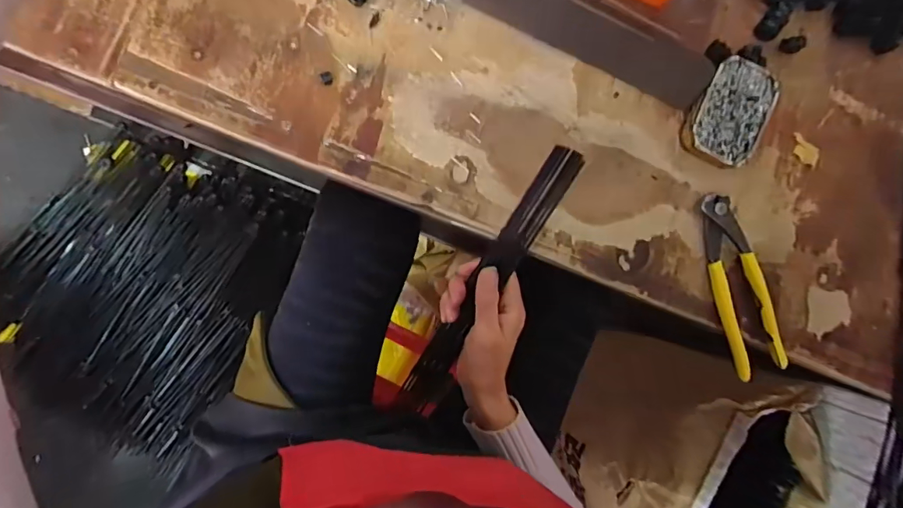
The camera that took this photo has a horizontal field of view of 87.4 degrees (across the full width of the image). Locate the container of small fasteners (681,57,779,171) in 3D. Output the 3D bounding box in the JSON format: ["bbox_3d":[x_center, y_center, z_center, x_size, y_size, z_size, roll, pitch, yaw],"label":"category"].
[{"bbox_3d":[0.242,-0.122,0.417,0.063,0.028,0.087,23,88,-7],"label":"container of small fasteners"}]

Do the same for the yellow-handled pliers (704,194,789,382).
[{"bbox_3d":[0.260,0.028,0.426,0.050,0.024,0.166,-16,93,-7],"label":"yellow-handled pliers"}]

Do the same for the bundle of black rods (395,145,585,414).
[{"bbox_3d":[0.018,0.053,0.452,0.033,0.027,0.376,22,132,-7],"label":"bundle of black rods"}]

